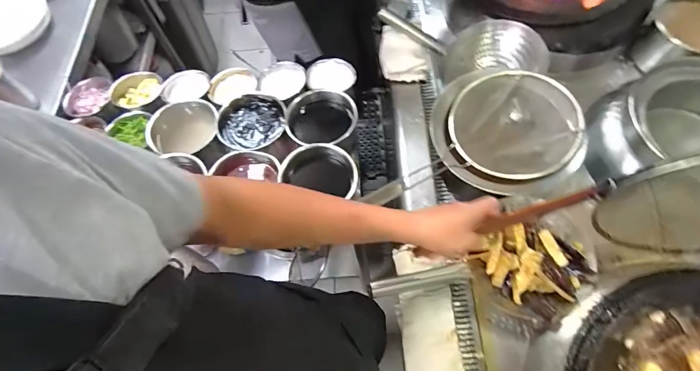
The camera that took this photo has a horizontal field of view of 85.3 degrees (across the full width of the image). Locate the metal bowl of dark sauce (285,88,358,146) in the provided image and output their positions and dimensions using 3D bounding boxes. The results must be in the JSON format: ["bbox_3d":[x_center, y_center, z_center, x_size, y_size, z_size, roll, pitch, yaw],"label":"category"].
[{"bbox_3d":[-0.069,-0.133,0.886,0.154,0.107,0.151,-1,65,3],"label":"metal bowl of dark sauce"}]

